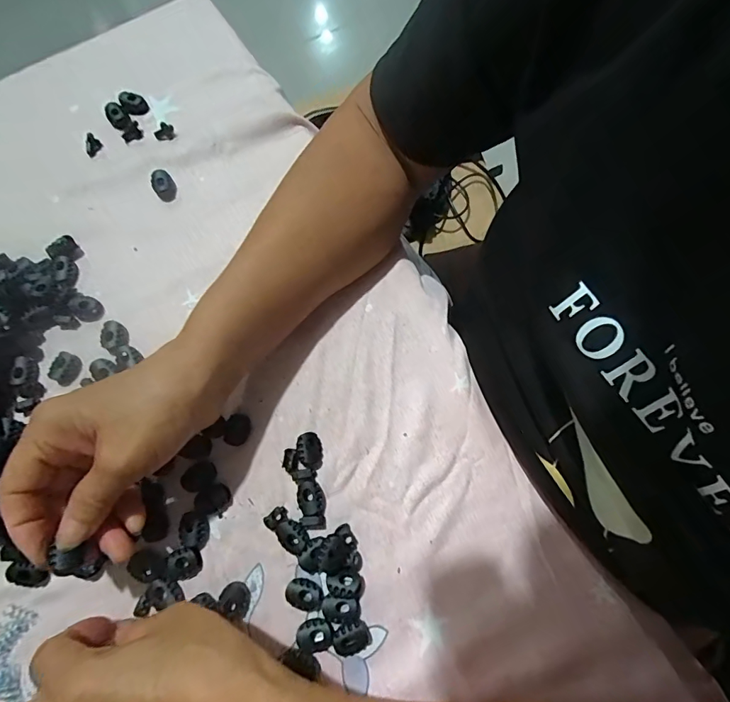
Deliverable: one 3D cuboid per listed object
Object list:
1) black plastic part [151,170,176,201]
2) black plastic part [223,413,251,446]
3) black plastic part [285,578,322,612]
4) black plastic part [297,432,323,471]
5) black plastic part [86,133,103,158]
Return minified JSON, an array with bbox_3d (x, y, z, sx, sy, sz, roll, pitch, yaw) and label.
[{"bbox_3d":[-0.172,-0.141,0.366,0.018,0.008,0.026,-33,76,-9],"label":"black plastic part"},{"bbox_3d":[-0.090,0.056,0.306,0.016,0.006,0.022,10,74,3],"label":"black plastic part"},{"bbox_3d":[-0.039,0.156,0.274,0.024,0.004,0.018,24,75,7],"label":"black plastic part"},{"bbox_3d":[-0.038,0.070,0.298,0.017,0.009,0.025,-17,74,-4],"label":"black plastic part"},{"bbox_3d":[-0.243,-0.183,0.381,0.015,0.007,0.016,-41,77,-11],"label":"black plastic part"}]

